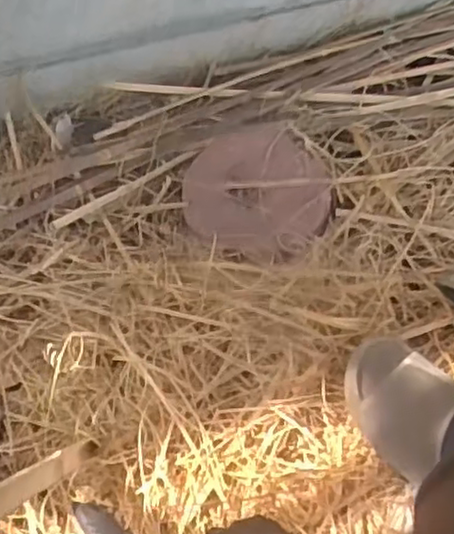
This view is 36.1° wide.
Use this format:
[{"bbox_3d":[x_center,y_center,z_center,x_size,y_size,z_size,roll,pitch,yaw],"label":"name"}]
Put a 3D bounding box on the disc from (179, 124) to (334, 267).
[{"bbox_3d":[0.042,-0.114,0.999,0.208,0.035,0.240,-3,53,-4],"label":"disc"}]

